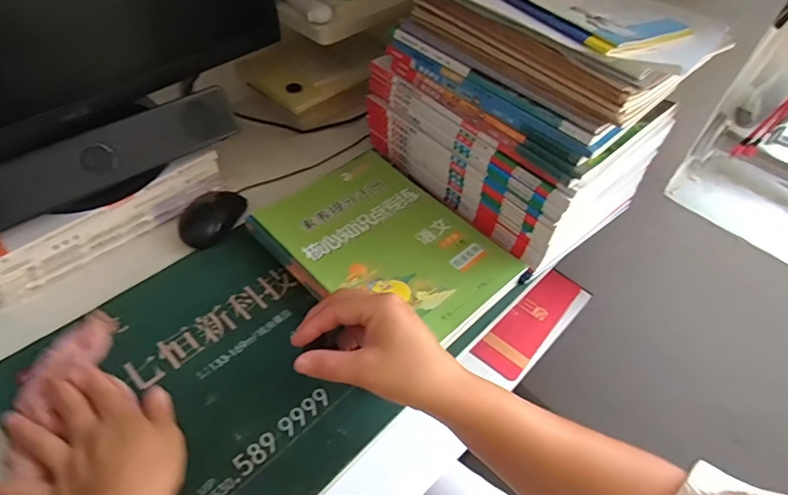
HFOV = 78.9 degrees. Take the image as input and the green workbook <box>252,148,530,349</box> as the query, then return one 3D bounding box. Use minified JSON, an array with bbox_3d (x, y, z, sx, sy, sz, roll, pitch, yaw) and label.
[{"bbox_3d":[-0.003,-0.008,0.539,0.193,0.015,0.261,-34,60,-29],"label":"green workbook"}]

